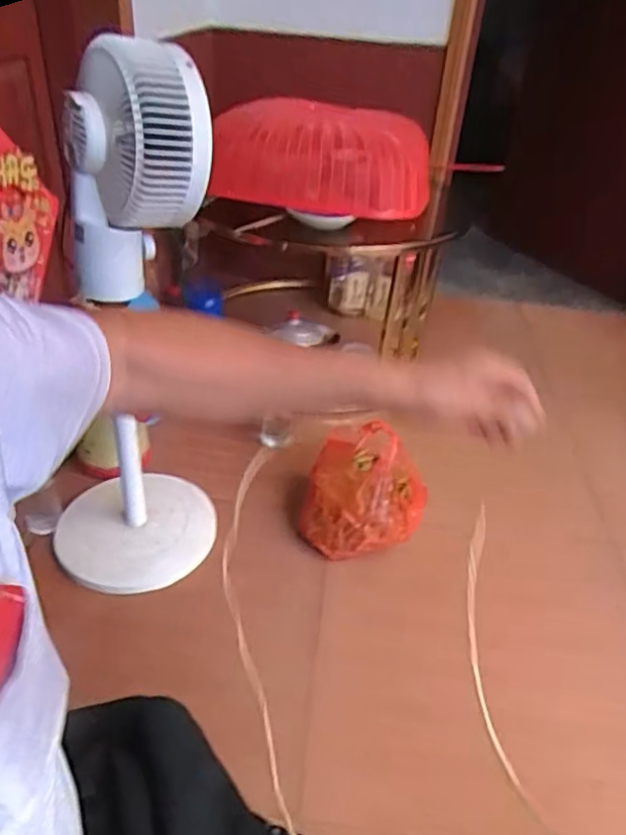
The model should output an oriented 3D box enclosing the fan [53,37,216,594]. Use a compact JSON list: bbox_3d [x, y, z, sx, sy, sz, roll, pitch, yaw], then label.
[{"bbox_3d":[-0.306,-0.094,0.957,0.254,0.825,0.264,-18,44,-25],"label":"fan"}]

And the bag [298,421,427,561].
[{"bbox_3d":[0.099,0.146,1.189,0.230,0.225,0.189,10,39,8],"label":"bag"}]

